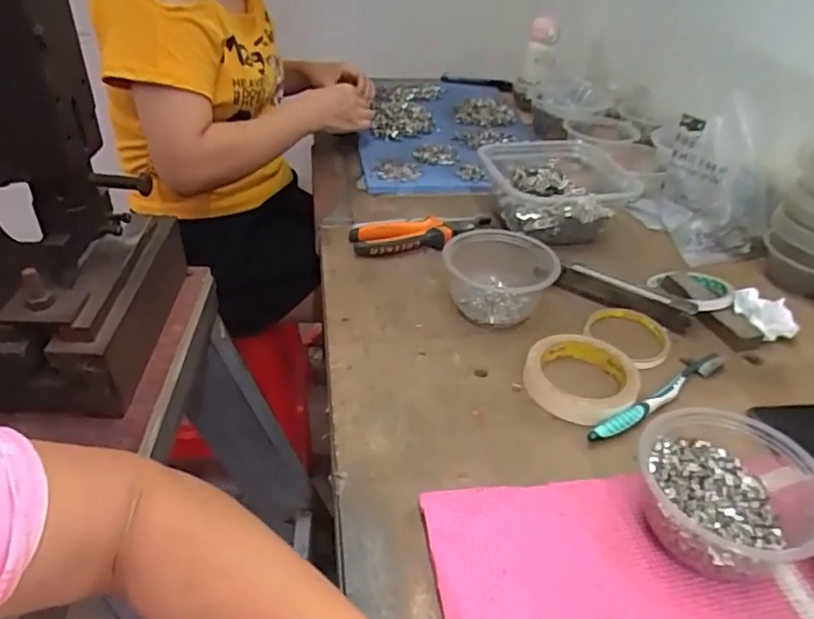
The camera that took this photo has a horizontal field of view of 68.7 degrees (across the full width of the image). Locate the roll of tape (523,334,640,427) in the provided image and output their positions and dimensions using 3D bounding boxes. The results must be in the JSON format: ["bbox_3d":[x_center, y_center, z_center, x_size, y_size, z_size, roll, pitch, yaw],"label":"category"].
[{"bbox_3d":[0.160,0.058,0.534,0.092,0.020,0.093,0,36,0],"label":"roll of tape"}]

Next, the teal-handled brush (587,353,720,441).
[{"bbox_3d":[0.226,0.076,0.530,0.180,0.020,0.018,-24,42,-29],"label":"teal-handled brush"}]

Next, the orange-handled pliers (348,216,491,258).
[{"bbox_3d":[0.022,-0.094,0.726,0.177,0.027,0.064,-7,37,-10],"label":"orange-handled pliers"}]

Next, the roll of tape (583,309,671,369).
[{"bbox_3d":[0.222,0.027,0.601,0.080,0.014,0.077,0,36,0],"label":"roll of tape"}]

